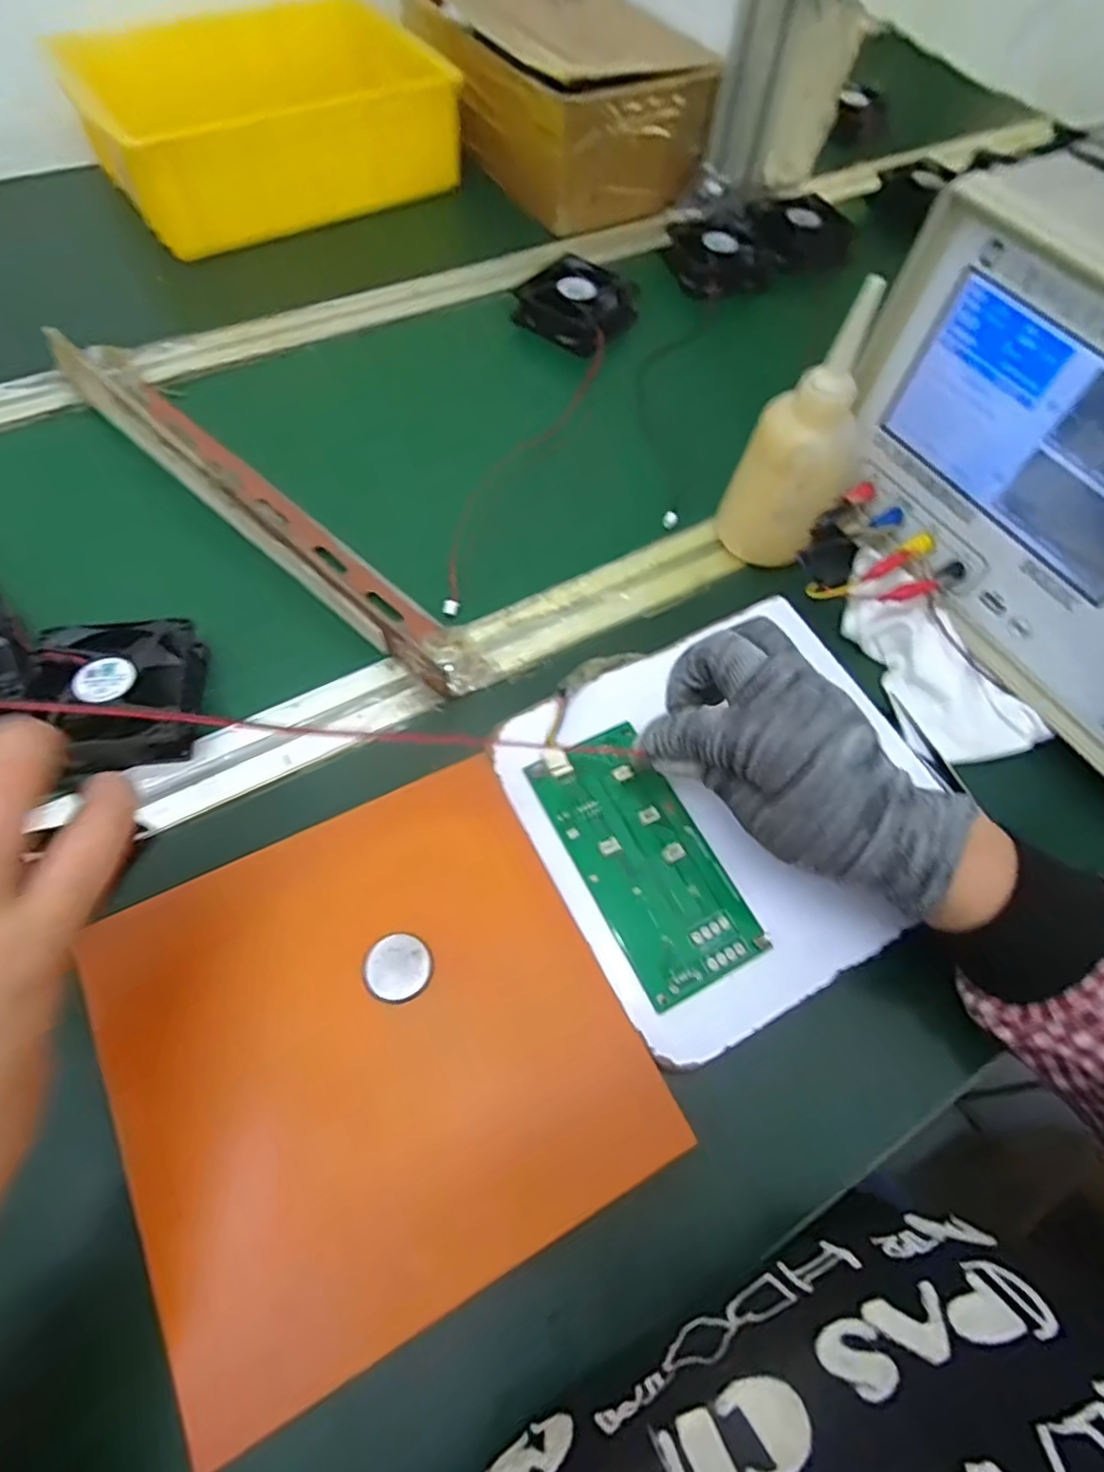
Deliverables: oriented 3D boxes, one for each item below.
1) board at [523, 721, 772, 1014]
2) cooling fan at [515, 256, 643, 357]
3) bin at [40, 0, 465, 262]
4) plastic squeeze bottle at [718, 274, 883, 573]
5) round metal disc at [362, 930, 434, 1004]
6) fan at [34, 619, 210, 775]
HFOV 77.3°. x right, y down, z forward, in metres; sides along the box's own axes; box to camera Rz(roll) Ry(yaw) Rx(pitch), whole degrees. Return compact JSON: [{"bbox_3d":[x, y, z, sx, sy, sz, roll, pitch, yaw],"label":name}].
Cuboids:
[{"bbox_3d":[0.045,0.057,0.341,0.064,0.008,0.132,-24,65,-16],"label":"board"},{"bbox_3d":[0.019,-0.360,0.569,0.086,0.020,0.083,32,64,13],"label":"cooling fan"},{"bbox_3d":[-0.256,-0.546,0.617,0.292,0.084,0.204,-32,68,-20],"label":"bin"},{"bbox_3d":[0.152,-0.178,0.403,0.062,0.137,0.068,31,63,12],"label":"plastic squeeze bottle"},{"bbox_3d":[-0.068,0.102,0.305,0.029,0.005,0.029,2,61,-3],"label":"round metal disc"},{"bbox_3d":[-0.231,-0.024,0.372,0.076,0.025,0.086,-12,63,-11],"label":"fan"}]

